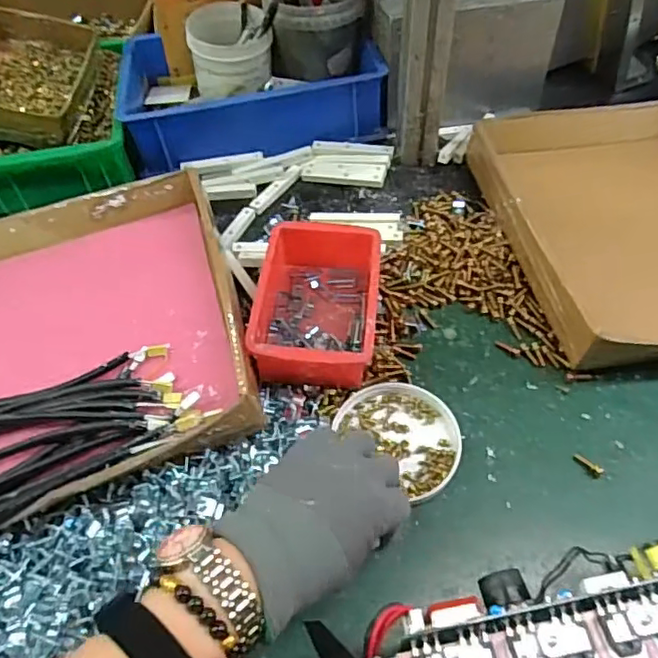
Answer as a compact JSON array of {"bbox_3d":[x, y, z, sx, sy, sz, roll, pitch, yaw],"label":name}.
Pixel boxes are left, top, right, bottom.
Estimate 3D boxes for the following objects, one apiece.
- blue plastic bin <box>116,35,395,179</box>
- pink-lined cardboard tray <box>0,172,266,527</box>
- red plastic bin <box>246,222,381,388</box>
[{"bbox_3d":[-0.094,-0.295,0.714,0.295,0.078,0.197,-12,54,-4],"label":"blue plastic bin"},{"bbox_3d":[-0.307,0.005,0.511,0.455,0.054,0.362,-15,55,-6],"label":"pink-lined cardboard tray"},{"bbox_3d":[-0.006,-0.020,0.504,0.098,0.066,0.148,2,55,7],"label":"red plastic bin"}]

